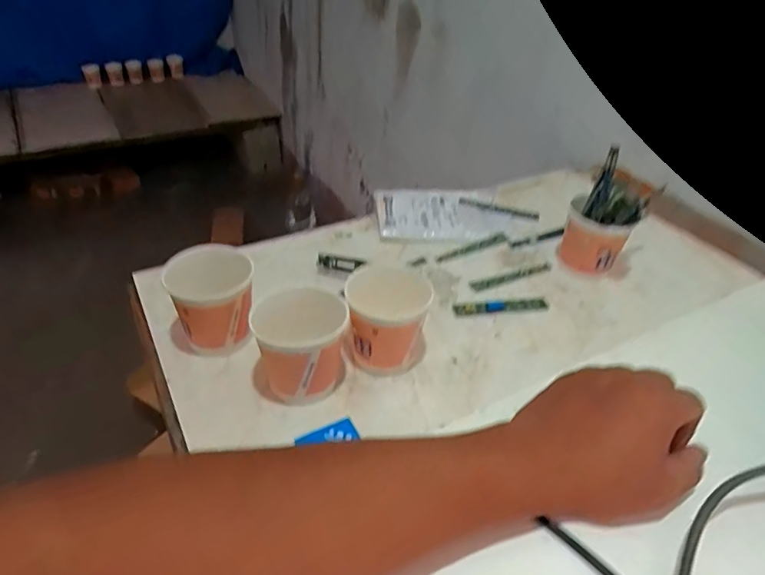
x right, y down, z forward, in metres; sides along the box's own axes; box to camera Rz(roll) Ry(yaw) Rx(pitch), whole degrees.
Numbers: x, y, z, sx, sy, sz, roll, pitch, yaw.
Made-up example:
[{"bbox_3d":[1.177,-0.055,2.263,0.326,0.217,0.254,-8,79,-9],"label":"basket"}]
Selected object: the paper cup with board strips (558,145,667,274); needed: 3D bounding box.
[{"bbox_3d":[0.231,-0.065,0.538,0.071,0.106,0.080,19,40,19],"label":"paper cup with board strips"}]

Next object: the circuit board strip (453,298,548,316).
[{"bbox_3d":[0.117,0.018,0.506,0.094,0.005,0.016,-4,38,-9],"label":"circuit board strip"}]

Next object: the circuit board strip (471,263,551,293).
[{"bbox_3d":[0.139,-0.011,0.549,0.102,0.004,0.016,-13,41,-20],"label":"circuit board strip"}]

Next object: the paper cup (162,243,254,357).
[{"bbox_3d":[-0.141,0.013,0.434,0.064,0.077,0.063,2,38,-2],"label":"paper cup"}]

